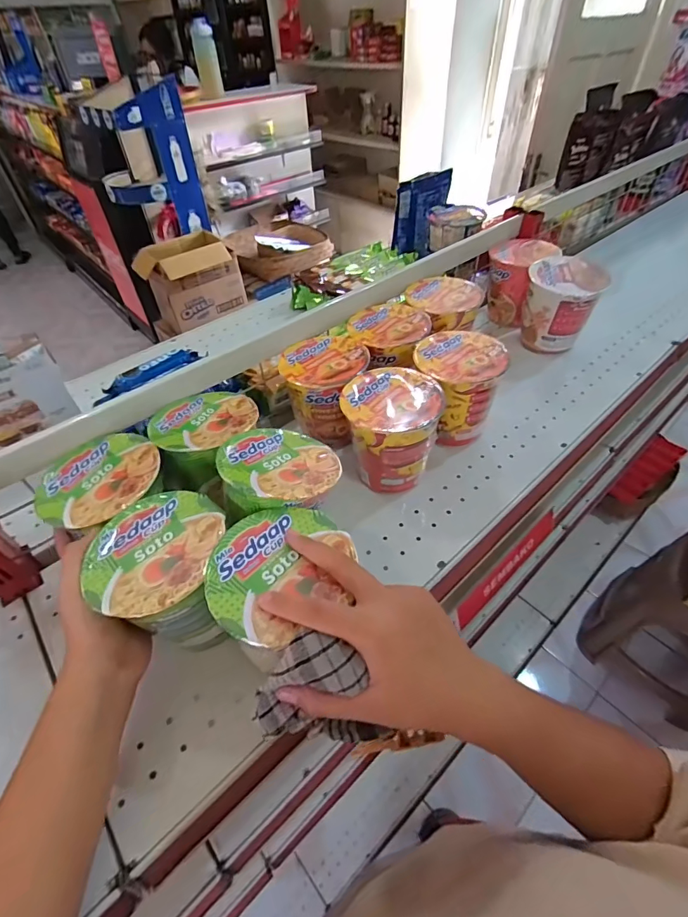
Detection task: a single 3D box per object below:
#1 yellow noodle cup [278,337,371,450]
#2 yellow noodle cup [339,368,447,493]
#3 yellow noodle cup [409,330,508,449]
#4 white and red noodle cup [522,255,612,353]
[{"bbox_3d":[-0.024,-0.081,0.524,0.101,0.095,0.105,-2,47,2],"label":"yellow noodle cup"},{"bbox_3d":[0.052,-0.029,0.471,0.100,0.104,0.102,-2,47,2],"label":"yellow noodle cup"},{"bbox_3d":[0.135,-0.087,0.510,0.098,0.095,0.096,-2,47,2],"label":"yellow noodle cup"},{"bbox_3d":[0.316,-0.222,0.620,0.093,0.113,0.089,13,49,15],"label":"white and red noodle cup"}]

